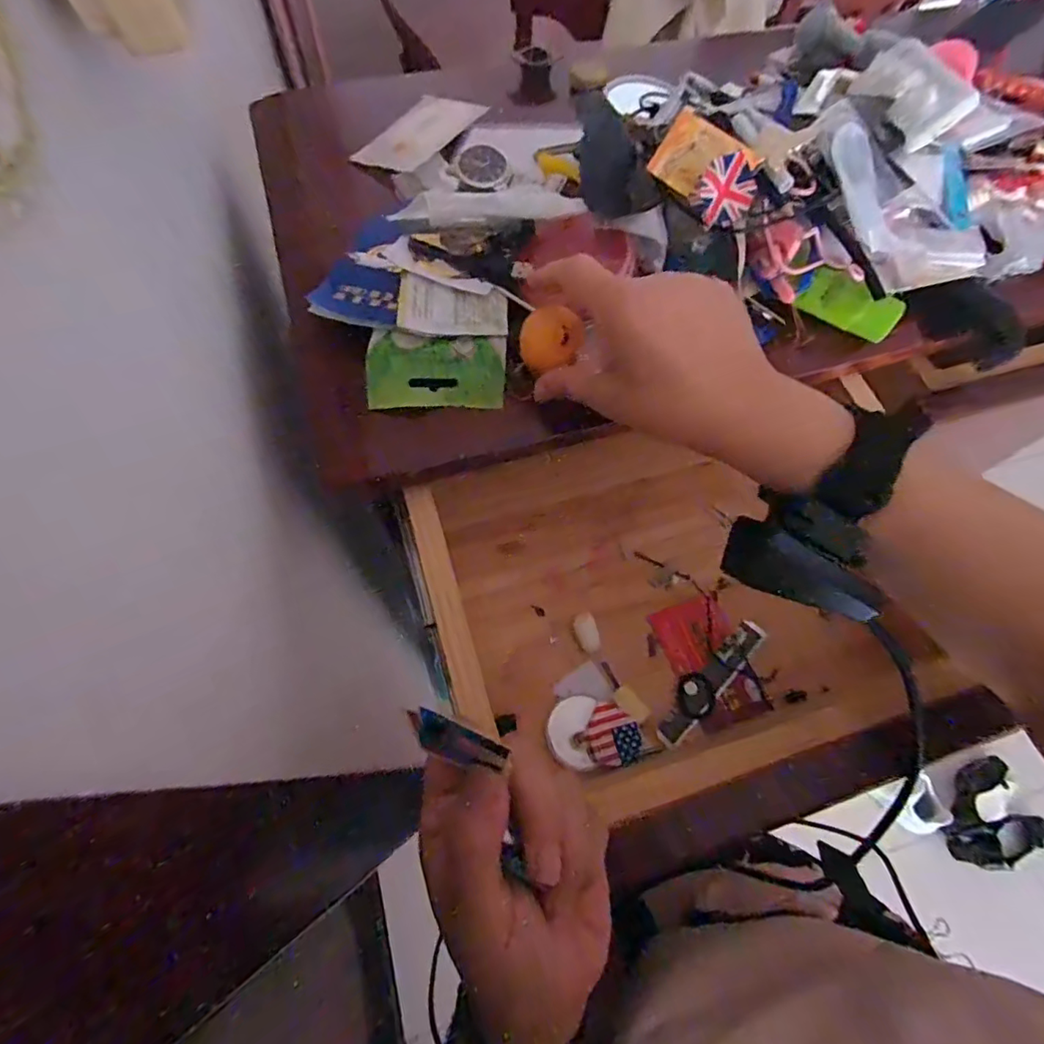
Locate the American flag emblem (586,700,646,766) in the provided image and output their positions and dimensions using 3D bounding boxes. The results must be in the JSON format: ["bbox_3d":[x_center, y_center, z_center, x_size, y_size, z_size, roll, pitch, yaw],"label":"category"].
[{"bbox_3d":[0.061,0.139,0.346,0.036,0.005,0.038,1,66,-2],"label":"American flag emblem"}]

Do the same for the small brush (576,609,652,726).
[{"bbox_3d":[0.061,0.101,0.370,0.017,0.005,0.082,-26,70,-13],"label":"small brush"}]

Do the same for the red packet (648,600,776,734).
[{"bbox_3d":[0.134,0.099,0.379,0.054,0.004,0.088,-18,68,-10],"label":"red packet"}]

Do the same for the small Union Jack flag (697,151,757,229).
[{"bbox_3d":[0.120,-0.194,0.309,0.032,0.007,0.034,0,105,-1],"label":"small Union Jack flag"}]

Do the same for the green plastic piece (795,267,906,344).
[{"bbox_3d":[0.218,-0.142,0.348,0.061,0.030,0.006,29,47,1],"label":"green plastic piece"}]

